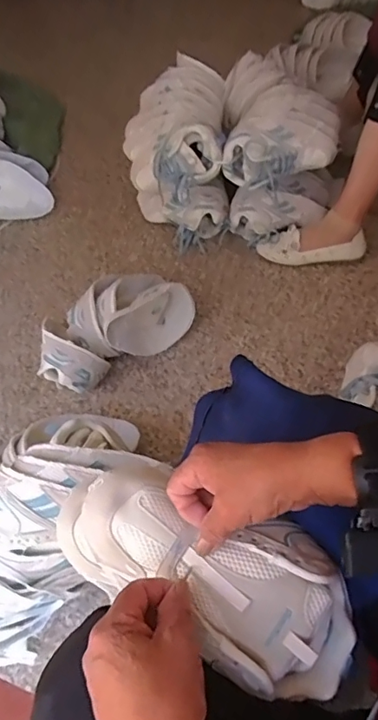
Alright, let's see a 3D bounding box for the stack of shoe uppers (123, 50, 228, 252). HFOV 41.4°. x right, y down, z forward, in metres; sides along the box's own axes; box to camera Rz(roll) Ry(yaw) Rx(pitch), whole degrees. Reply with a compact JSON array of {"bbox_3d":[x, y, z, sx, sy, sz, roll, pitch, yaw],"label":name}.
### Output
[{"bbox_3d":[-0.026,-0.496,1.202,0.230,0.258,0.334,-3,54,5],"label":"stack of shoe uppers"}]

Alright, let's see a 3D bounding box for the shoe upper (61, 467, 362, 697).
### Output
[{"bbox_3d":[0.011,0.159,0.388,0.241,0.064,0.107,24,63,14],"label":"shoe upper"}]

